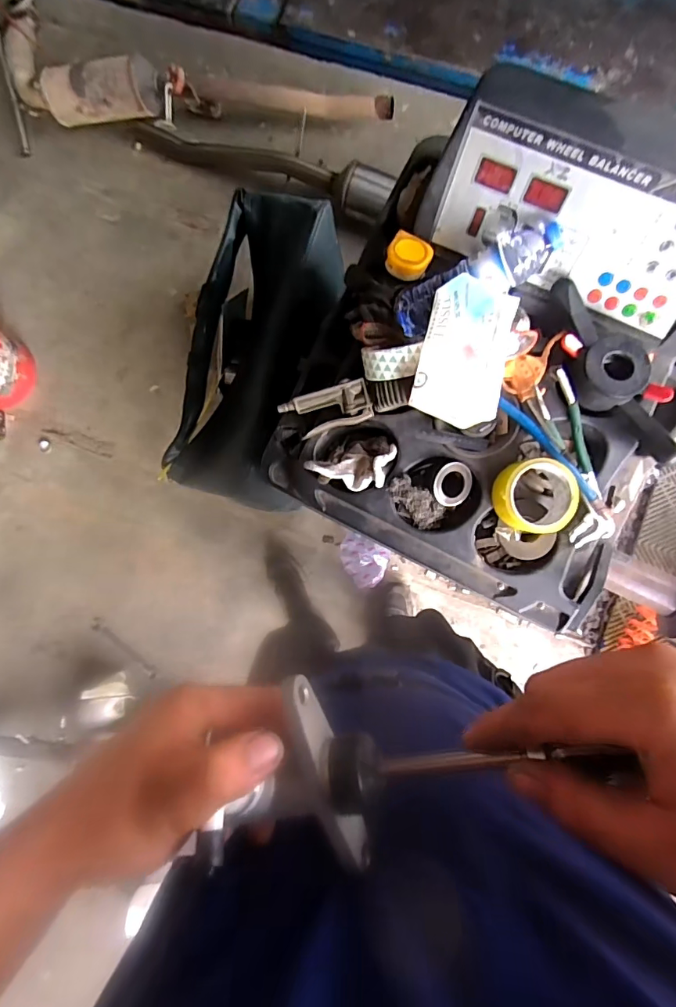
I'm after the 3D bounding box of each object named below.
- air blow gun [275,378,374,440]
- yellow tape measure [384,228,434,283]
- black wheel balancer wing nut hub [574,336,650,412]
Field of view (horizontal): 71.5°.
[{"bbox_3d":[-0.016,-0.127,0.633,0.121,0.027,0.056,-15,84,4],"label":"air blow gun"},{"bbox_3d":[0.096,-0.336,0.640,0.056,0.022,0.058,28,89,7],"label":"yellow tape measure"},{"bbox_3d":[0.340,-0.163,0.588,0.094,0.031,0.080,-40,83,1],"label":"black wheel balancer wing nut hub"}]

